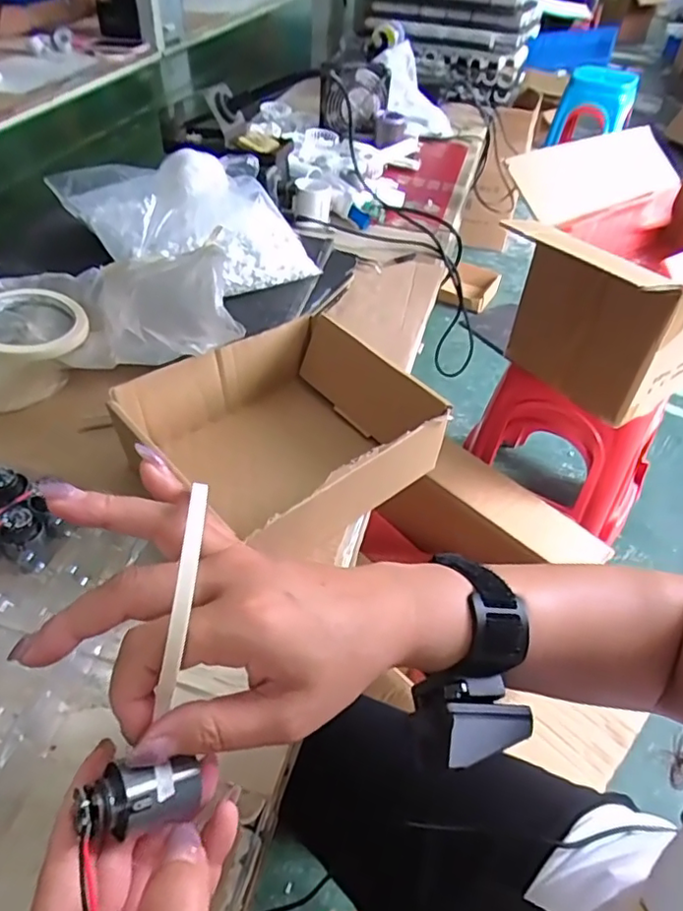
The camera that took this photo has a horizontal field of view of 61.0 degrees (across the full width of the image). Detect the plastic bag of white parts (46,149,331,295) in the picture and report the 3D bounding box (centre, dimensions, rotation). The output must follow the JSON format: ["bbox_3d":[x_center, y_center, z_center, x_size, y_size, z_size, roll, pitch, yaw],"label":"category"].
[{"bbox_3d":[-0.167,-0.242,0.585,0.263,0.091,0.104,12,46,8],"label":"plastic bag of white parts"}]

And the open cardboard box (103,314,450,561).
[{"bbox_3d":[-0.048,-0.013,0.483,0.207,0.089,0.188,-30,54,-28],"label":"open cardboard box"}]

